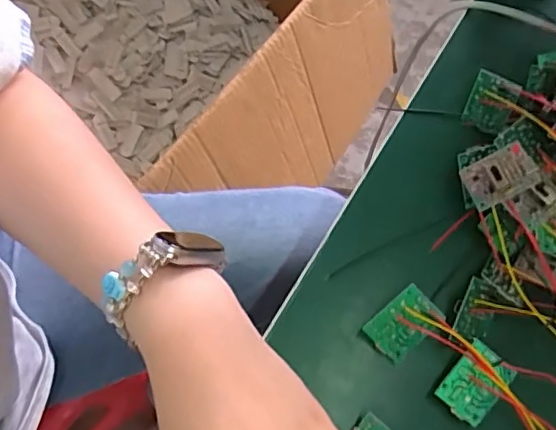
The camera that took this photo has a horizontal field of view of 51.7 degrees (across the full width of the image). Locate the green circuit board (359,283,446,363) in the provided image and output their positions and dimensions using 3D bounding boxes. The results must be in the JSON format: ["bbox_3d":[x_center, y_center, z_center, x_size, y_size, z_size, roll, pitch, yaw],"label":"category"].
[{"bbox_3d":[0.065,0.057,0.296,0.035,0.005,0.027,-42,92,9],"label":"green circuit board"}]

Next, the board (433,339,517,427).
[{"bbox_3d":[0.099,0.084,0.286,0.025,0.004,0.035,39,85,8],"label":"board"}]

